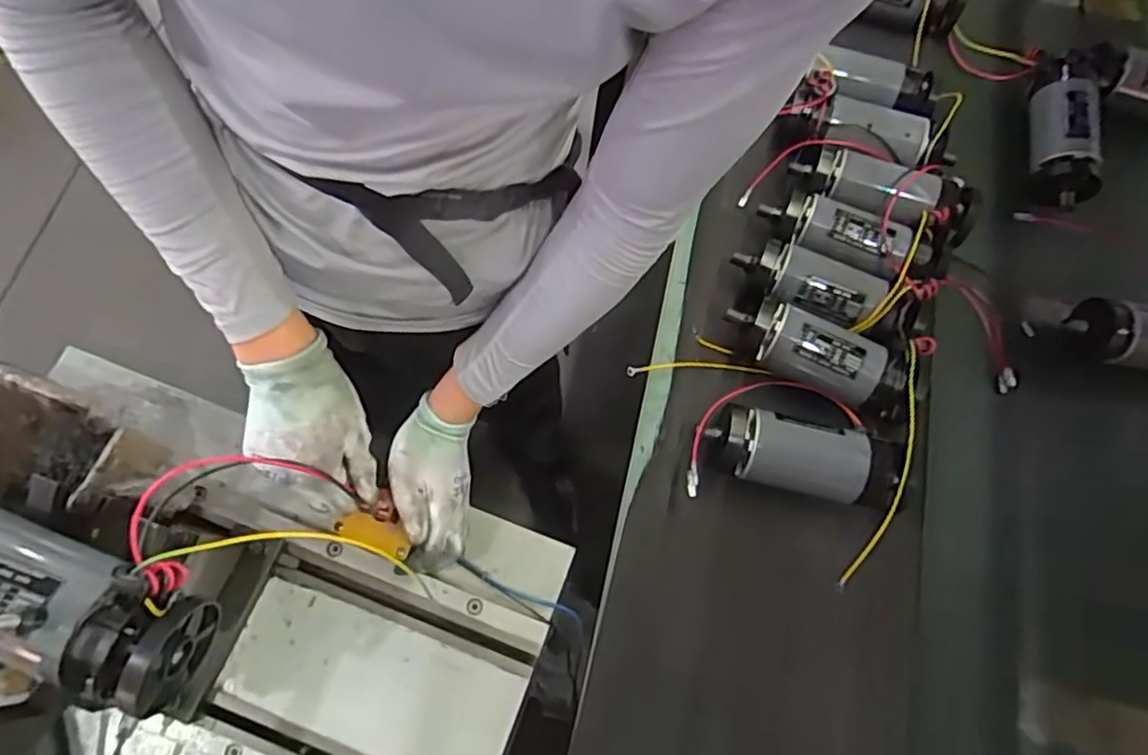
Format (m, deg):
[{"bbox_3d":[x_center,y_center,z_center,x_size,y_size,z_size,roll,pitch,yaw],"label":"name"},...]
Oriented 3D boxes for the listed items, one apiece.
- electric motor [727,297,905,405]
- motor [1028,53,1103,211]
[{"bbox_3d":[0.268,-0.032,0.754,0.193,0.060,0.070,29,71,6],"label":"electric motor"},{"bbox_3d":[0.622,-0.320,0.848,0.067,0.065,0.195,8,70,-1],"label":"motor"}]

